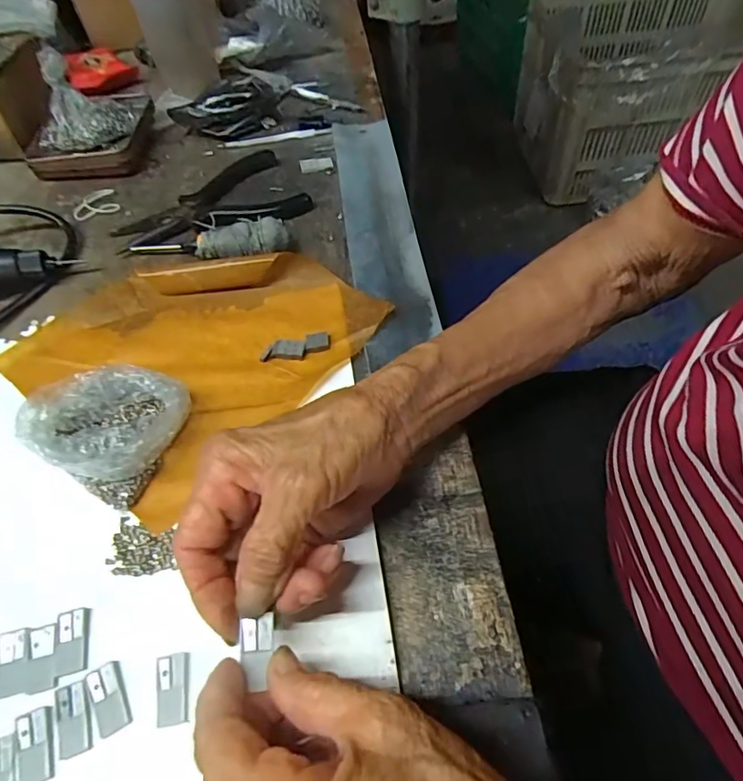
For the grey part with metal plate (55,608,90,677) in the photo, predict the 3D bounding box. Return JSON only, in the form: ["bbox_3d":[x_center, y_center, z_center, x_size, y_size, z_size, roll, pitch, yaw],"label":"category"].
[{"bbox_3d":[-0.140,0.117,0.251,0.014,0.004,0.028,-15,54,-6],"label":"grey part with metal plate"}]

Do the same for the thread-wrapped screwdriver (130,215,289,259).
[{"bbox_3d":[-0.122,-0.112,0.396,0.123,0.027,0.022,4,54,8],"label":"thread-wrapped screwdriver"}]

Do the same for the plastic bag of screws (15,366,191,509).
[{"bbox_3d":[-0.143,0.018,0.300,0.070,0.042,0.076,29,61,24],"label":"plastic bag of screws"}]

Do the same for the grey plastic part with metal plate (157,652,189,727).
[{"bbox_3d":[-0.088,0.130,0.235,0.014,0.004,0.027,-12,53,-3],"label":"grey plastic part with metal plate"}]

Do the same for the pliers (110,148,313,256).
[{"bbox_3d":[-0.135,-0.154,0.439,0.148,0.013,0.096,-25,55,-13],"label":"pliers"}]

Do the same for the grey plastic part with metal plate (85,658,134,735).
[{"bbox_3d":[-0.116,0.134,0.235,0.014,0.004,0.029,-27,56,-14],"label":"grey plastic part with metal plate"}]

